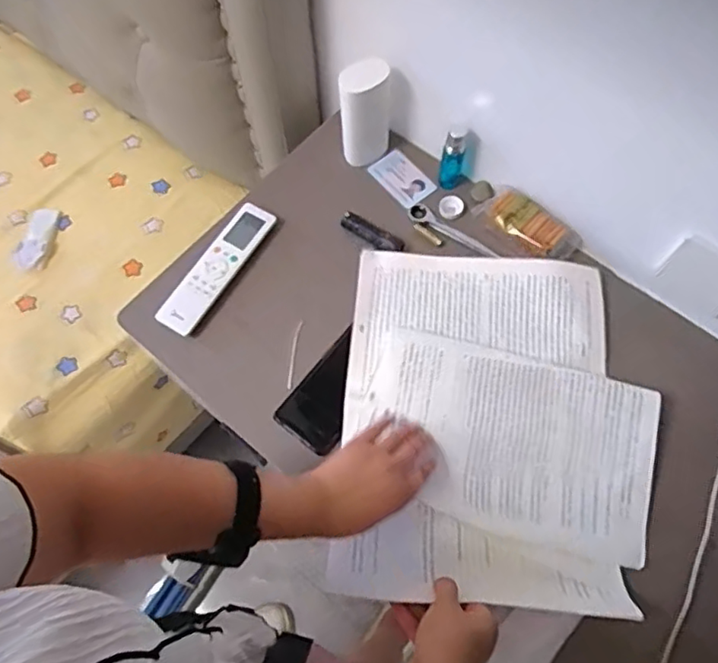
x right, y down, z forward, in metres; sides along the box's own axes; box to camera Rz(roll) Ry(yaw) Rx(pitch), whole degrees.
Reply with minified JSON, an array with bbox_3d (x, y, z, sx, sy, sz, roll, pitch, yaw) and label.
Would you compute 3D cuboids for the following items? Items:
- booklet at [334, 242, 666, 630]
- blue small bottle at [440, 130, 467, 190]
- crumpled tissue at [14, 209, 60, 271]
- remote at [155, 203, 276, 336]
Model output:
[{"bbox_3d":[0.149,0.091,0.666,0.328,0.037,0.391,4,67,3],"label":"booklet"},{"bbox_3d":[0.125,-0.226,0.783,0.028,0.092,0.031,14,68,7],"label":"blue small bottle"},{"bbox_3d":[-0.555,-0.162,1.036,0.053,0.016,0.112,15,68,7],"label":"crumpled tissue"},{"bbox_3d":[-0.179,-0.080,0.764,0.049,0.020,0.192,29,71,12],"label":"remote"}]

